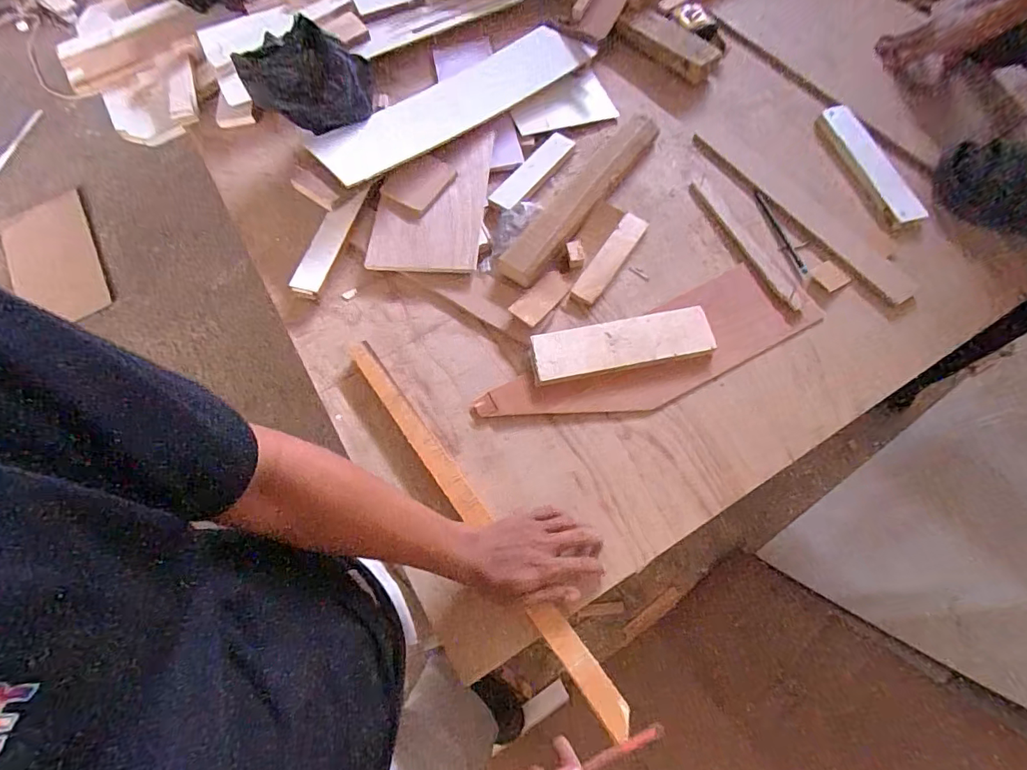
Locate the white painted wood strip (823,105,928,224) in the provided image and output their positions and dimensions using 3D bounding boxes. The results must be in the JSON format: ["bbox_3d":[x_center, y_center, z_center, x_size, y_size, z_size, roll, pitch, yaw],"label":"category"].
[{"bbox_3d":[0.578,-0.359,0.762,0.049,0.011,0.239,-16,69,-3],"label":"white painted wood strip"}]

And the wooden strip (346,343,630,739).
[{"bbox_3d":[-0.054,0.151,0.583,0.033,0.024,0.560,-36,70,-10],"label":"wooden strip"}]

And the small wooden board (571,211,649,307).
[{"bbox_3d":[0.148,-0.195,0.717,0.040,0.011,0.176,31,74,13],"label":"small wooden board"}]

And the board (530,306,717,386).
[{"bbox_3d":[0.149,-0.055,0.652,0.243,0.029,0.071,-11,69,-1],"label":"board"}]

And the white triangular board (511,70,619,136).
[{"bbox_3d":[0.082,-0.491,0.836,0.170,0.015,0.103,-27,71,-8],"label":"white triangular board"}]

